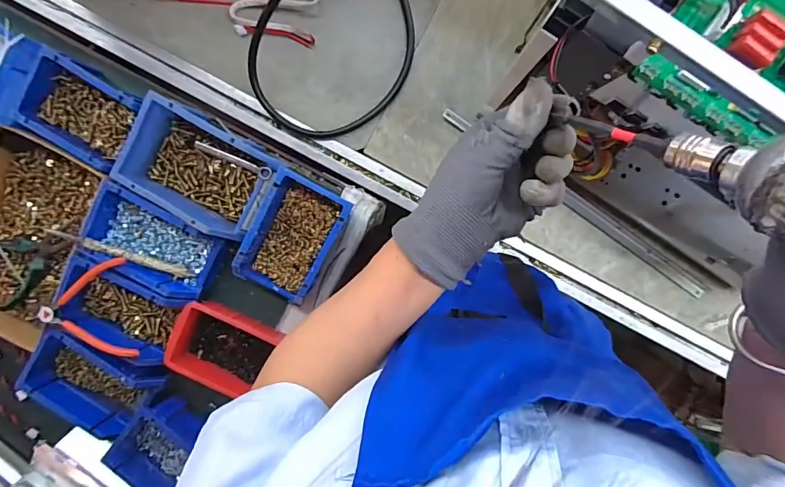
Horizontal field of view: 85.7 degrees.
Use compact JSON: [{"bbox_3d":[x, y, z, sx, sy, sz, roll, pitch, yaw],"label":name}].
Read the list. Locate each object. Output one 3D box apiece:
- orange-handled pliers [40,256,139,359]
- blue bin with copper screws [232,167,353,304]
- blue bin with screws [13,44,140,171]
[{"bbox_3d":[-0.392,0.090,0.541,0.119,0.018,0.122,-10,95,3],"label":"orange-handled pliers"},{"bbox_3d":[-0.128,-0.005,0.553,0.101,0.063,0.156,28,96,-1],"label":"blue bin with copper screws"},{"bbox_3d":[-0.403,-0.173,0.557,0.145,0.060,0.108,28,96,-1],"label":"blue bin with screws"}]

